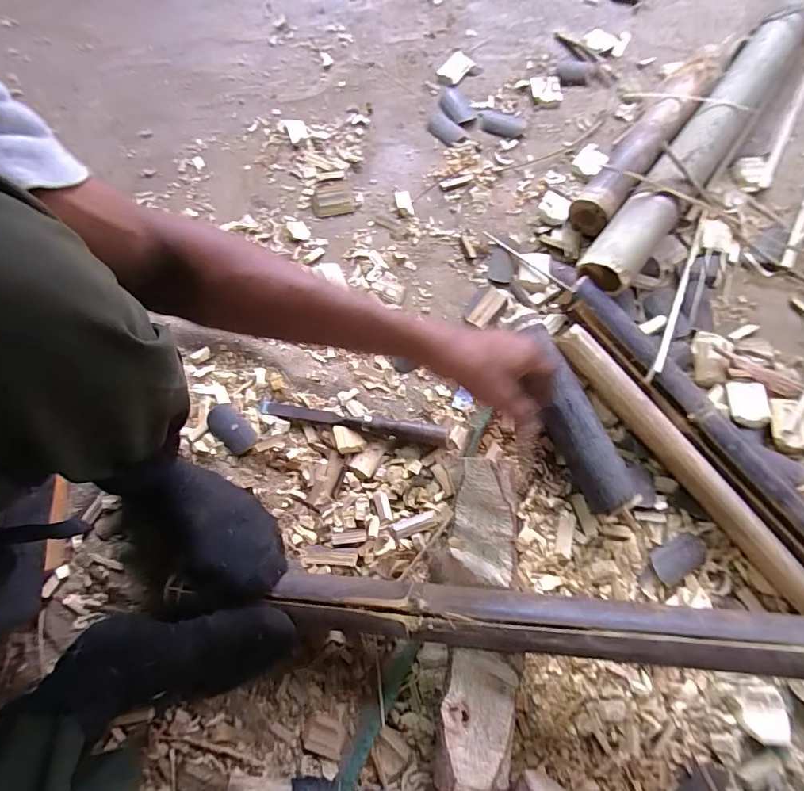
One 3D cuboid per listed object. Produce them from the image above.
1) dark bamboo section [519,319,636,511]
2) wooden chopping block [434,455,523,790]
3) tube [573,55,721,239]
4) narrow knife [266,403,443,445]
[{"bbox_3d":[0.206,0.026,0.556,0.055,0.057,0.235,-21,75,-6],"label":"dark bamboo section"},{"bbox_3d":[0.081,0.236,0.490,0.087,0.060,0.325,1,73,0],"label":"wooden chopping block"},{"bbox_3d":[0.375,-0.394,0.682,0.065,0.070,0.365,36,76,10],"label":"tube"},{"bbox_3d":[-0.062,0.033,0.570,0.241,0.023,0.023,9,74,3],"label":"narrow knife"}]

